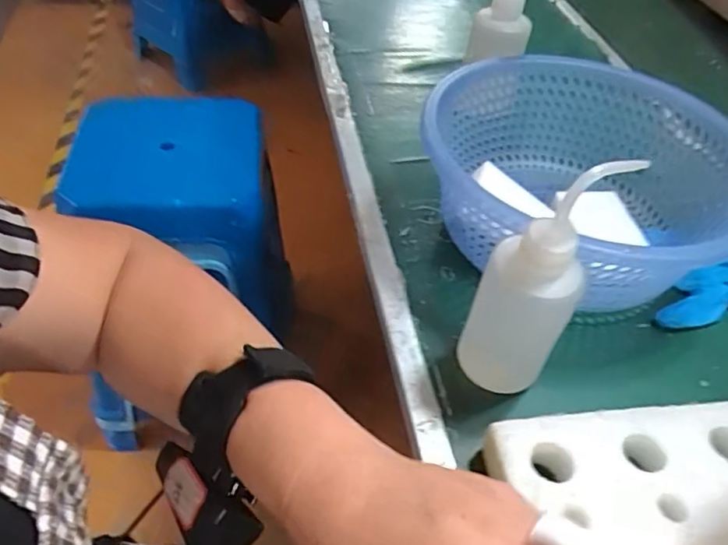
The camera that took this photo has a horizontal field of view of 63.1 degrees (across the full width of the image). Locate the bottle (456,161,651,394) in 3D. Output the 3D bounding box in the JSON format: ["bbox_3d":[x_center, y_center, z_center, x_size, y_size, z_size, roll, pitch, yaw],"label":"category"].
[{"bbox_3d":[0.109,0.005,0.388,0.063,0.168,0.070,21,48,14],"label":"bottle"}]

